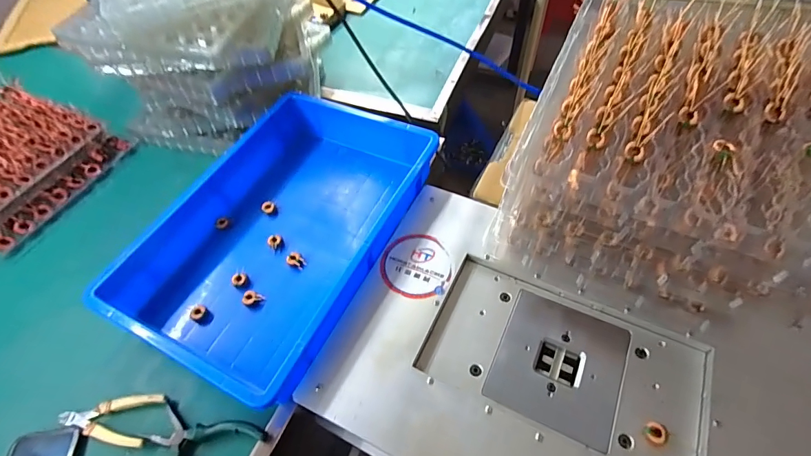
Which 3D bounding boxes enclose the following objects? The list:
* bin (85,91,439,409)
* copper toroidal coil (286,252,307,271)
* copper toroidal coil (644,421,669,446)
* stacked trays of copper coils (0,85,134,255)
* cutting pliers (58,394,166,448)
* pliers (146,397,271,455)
[{"bbox_3d":[-0.167,-0.007,0.608,0.287,0.094,0.443,21,56,16],"label":"bin"},{"bbox_3d":[-0.161,0.046,0.606,0.028,0.015,0.018,18,55,15],"label":"copper toroidal coil"},{"bbox_3d":[0.260,0.213,0.429,0.021,0.008,0.021,-1,53,1],"label":"copper toroidal coil"},{"bbox_3d":[-0.715,-0.120,0.734,0.315,0.065,0.276,19,56,15],"label":"stacked trays of copper coils"},{"bbox_3d":[-0.349,0.219,0.490,0.113,0.020,0.057,7,53,7],"label":"cutting pliers"},{"bbox_3d":[-0.235,0.260,0.453,0.136,0.021,0.111,12,54,11],"label":"pliers"}]

